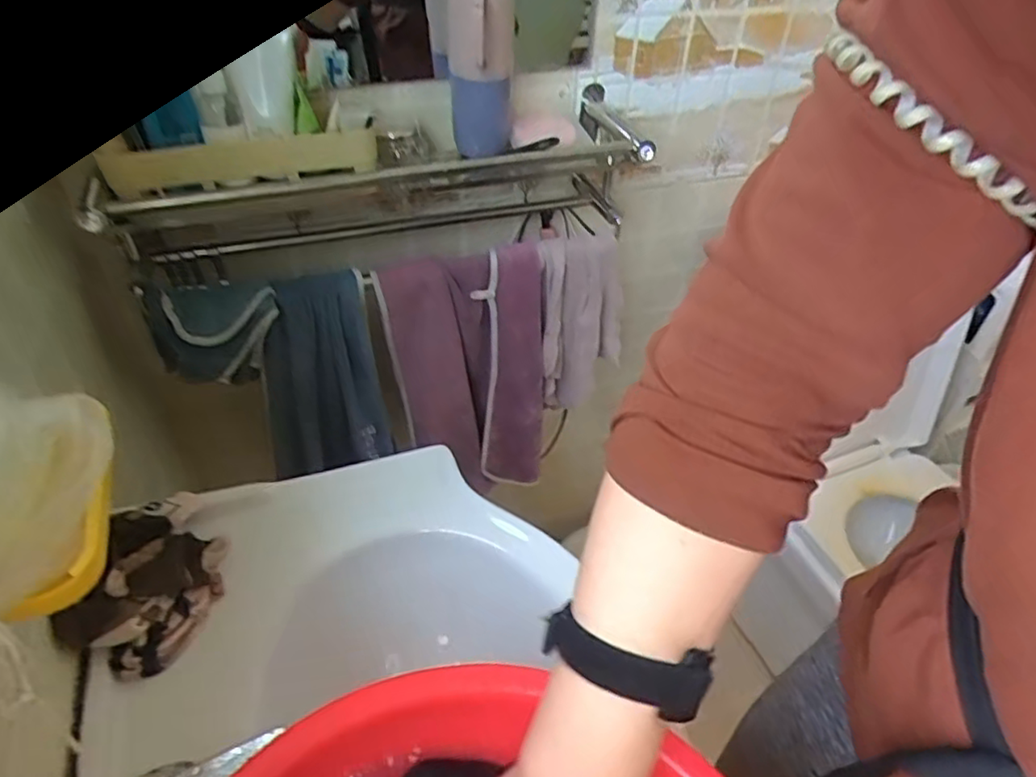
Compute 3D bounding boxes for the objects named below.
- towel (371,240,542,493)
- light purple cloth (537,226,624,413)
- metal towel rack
[{"bbox_3d":[-0.065,-0.002,0.878,0.204,0.380,0.057,-14,45,-17],"label":"towel"},{"bbox_3d":[0.086,-0.088,0.887,0.126,0.258,0.051,-28,50,-29],"label":"light purple cloth"},{"bbox_3d":[-0.130,-0.211,0.740,0.603,0.145,0.149,-12,44,-16],"label":"metal towel rack"}]

